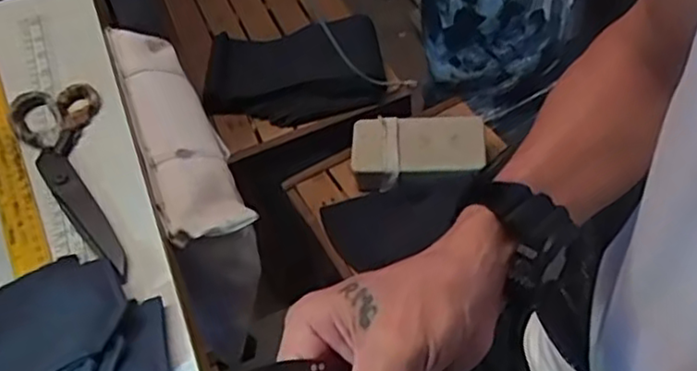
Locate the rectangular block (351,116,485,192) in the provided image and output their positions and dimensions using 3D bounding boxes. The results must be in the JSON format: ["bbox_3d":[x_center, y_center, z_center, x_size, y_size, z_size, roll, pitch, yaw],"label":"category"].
[{"bbox_3d":[0.087,-0.047,0.846,0.161,0.037,0.087,-6,52,2],"label":"rectangular block"}]

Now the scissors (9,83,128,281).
[{"bbox_3d":[-0.193,-0.012,0.485,0.063,0.009,0.195,-27,54,-16],"label":"scissors"}]

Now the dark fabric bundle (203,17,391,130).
[{"bbox_3d":[-0.081,-0.168,0.970,0.253,0.063,0.148,-7,52,2],"label":"dark fabric bundle"}]

